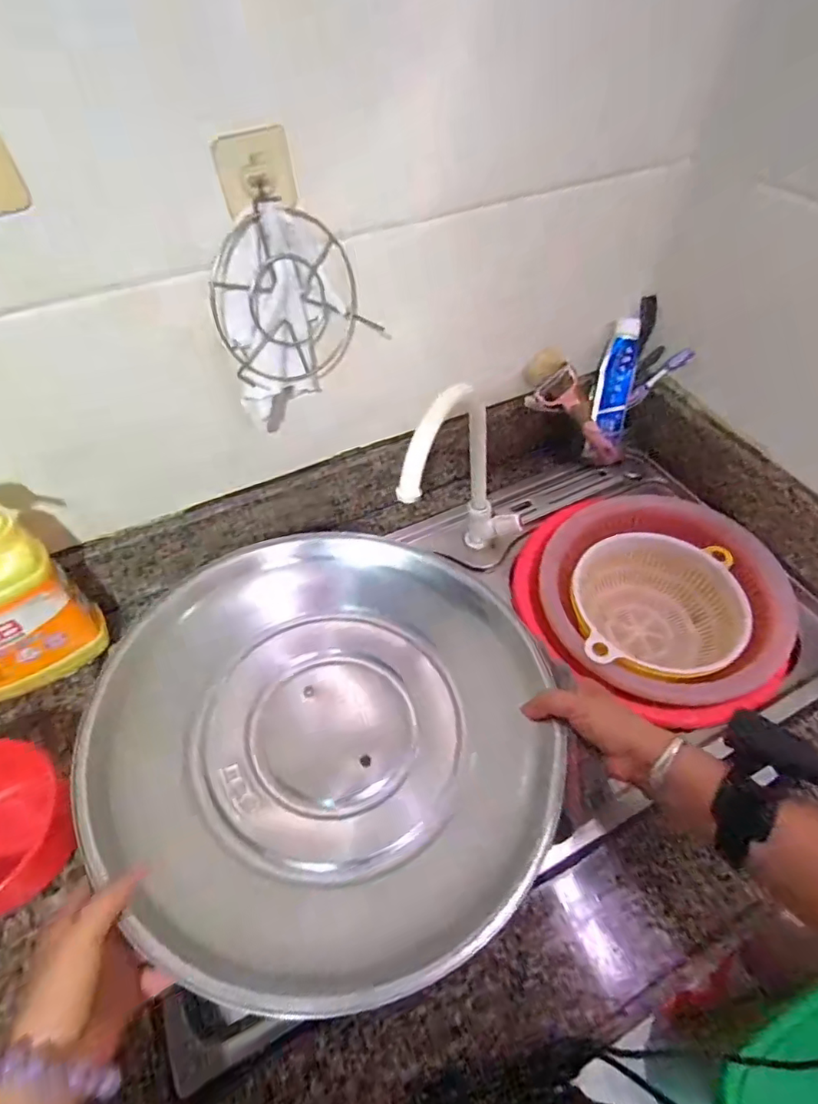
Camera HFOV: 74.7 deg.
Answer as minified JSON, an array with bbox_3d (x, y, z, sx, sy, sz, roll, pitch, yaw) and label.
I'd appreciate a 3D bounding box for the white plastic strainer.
[{"bbox_3d":[0.306,0.088,0.682,0.193,0.097,0.209,30,59,23],"label":"white plastic strainer"}]

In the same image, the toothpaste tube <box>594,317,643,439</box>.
[{"bbox_3d":[0.294,-0.245,0.760,0.048,0.157,0.022,5,24,7],"label":"toothpaste tube"}]

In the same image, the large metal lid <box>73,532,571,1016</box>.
[{"bbox_3d":[-0.068,0.156,0.494,0.384,0.074,0.389,3,54,-5],"label":"large metal lid"}]

